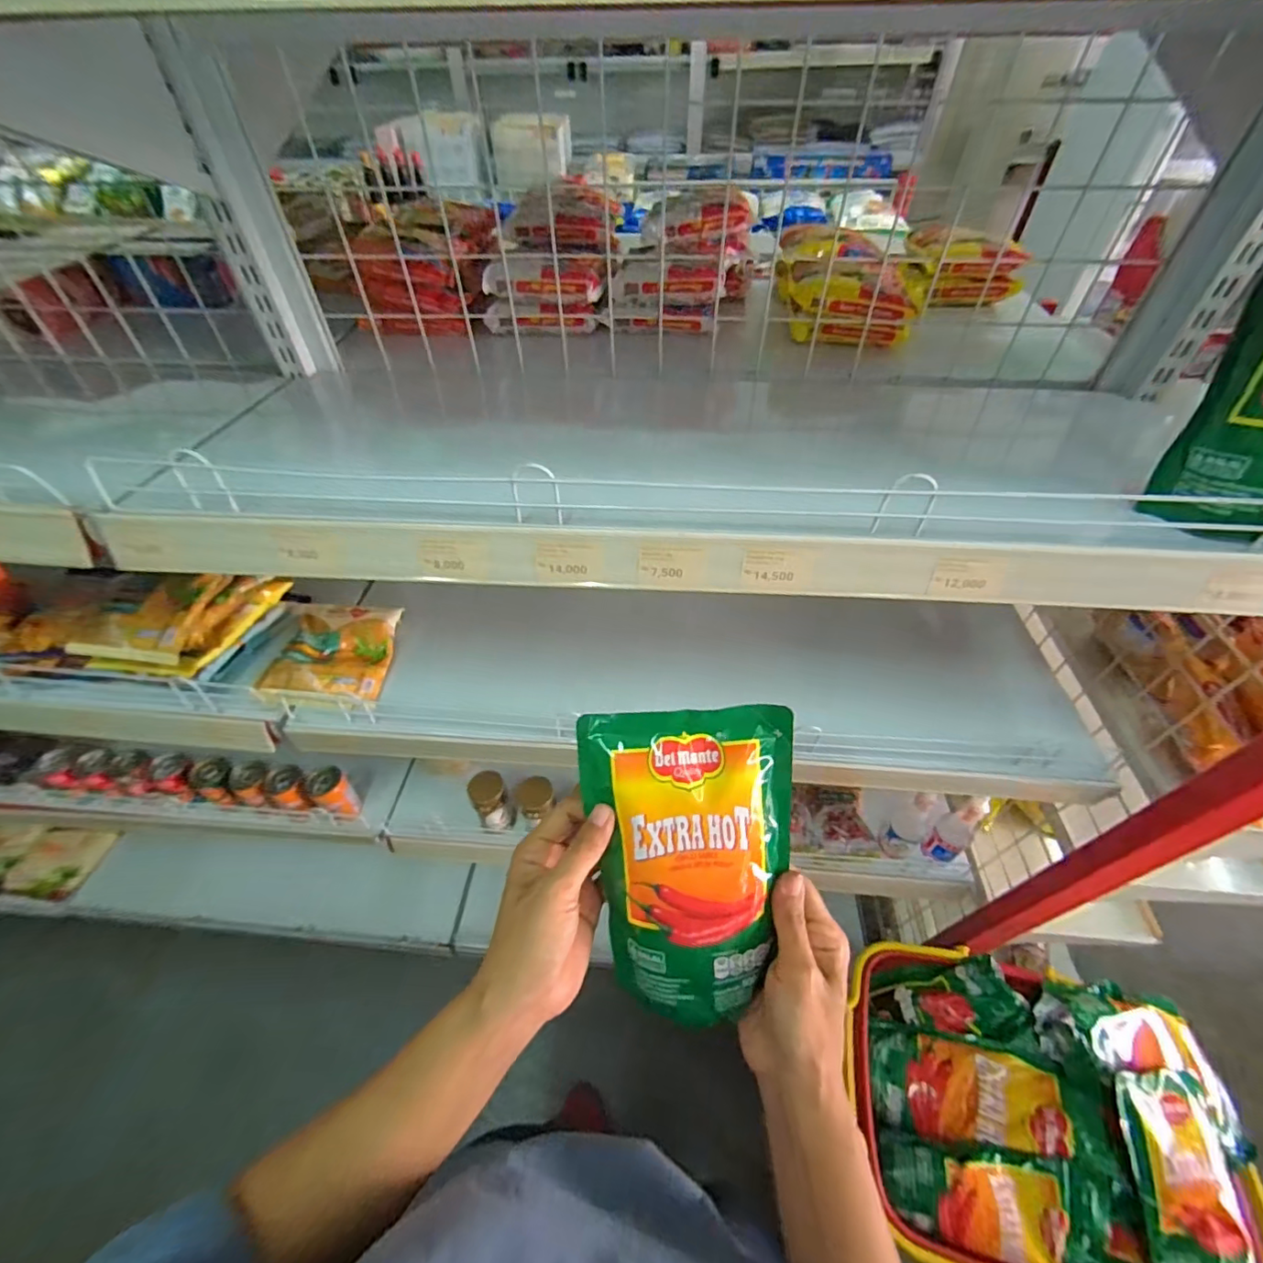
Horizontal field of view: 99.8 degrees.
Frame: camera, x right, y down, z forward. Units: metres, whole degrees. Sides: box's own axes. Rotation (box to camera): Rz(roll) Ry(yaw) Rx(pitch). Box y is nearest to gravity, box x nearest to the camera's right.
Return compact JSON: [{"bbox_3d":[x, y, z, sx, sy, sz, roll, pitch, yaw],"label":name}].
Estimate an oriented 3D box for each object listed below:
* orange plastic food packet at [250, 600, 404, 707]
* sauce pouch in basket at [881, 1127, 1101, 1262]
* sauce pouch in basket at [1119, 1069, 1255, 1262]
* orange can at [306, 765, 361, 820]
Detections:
[{"bbox_3d":[-0.357,0.032,0.648,0.128,0.041,0.156,-1,48,0],"label":"orange plastic food packet"},{"bbox_3d":[0.377,0.603,0.558,0.198,0.041,0.078,8,49,8],"label":"sauce pouch in basket"},{"bbox_3d":[0.575,0.582,0.557,0.125,0.045,0.195,13,60,-9],"label":"sauce pouch in basket"},{"bbox_3d":[-0.460,0.253,0.826,0.063,0.082,0.056,31,55,25],"label":"orange can"}]

